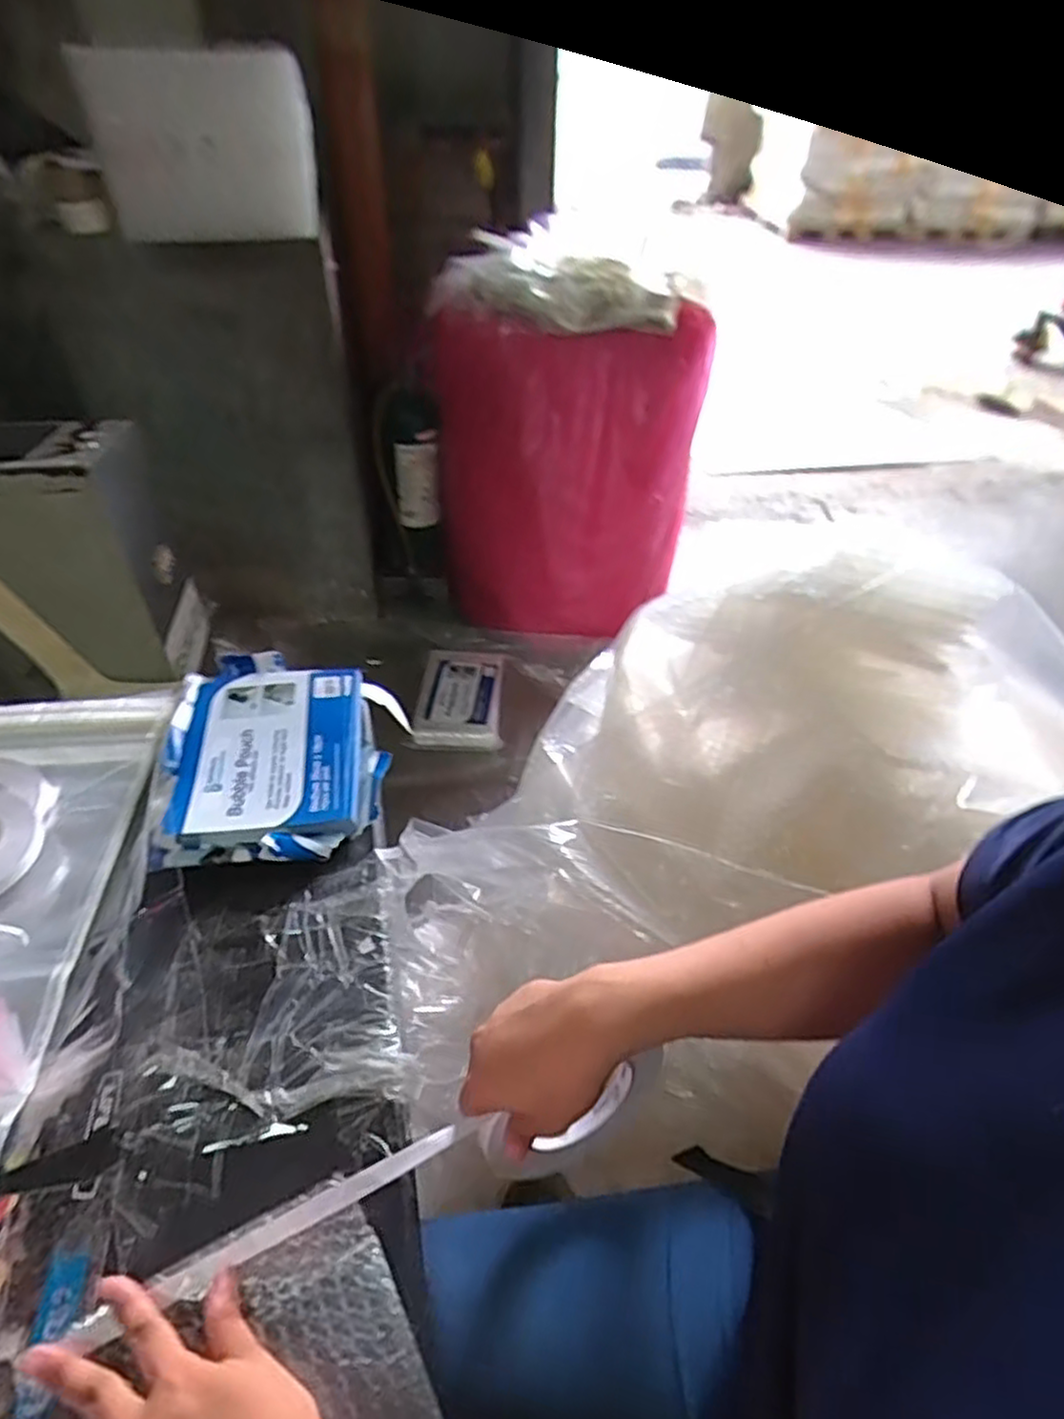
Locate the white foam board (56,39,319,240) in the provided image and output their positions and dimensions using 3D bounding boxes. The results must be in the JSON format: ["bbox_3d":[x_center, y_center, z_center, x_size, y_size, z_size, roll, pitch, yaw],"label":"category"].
[{"bbox_3d":[-0.537,-0.920,1.194,0.341,0.296,0.044,-6,70,-7],"label":"white foam board"}]

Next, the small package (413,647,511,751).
[{"bbox_3d":[-0.173,-0.038,1.820,0.210,0.064,0.317,3,44,1],"label":"small package"}]

